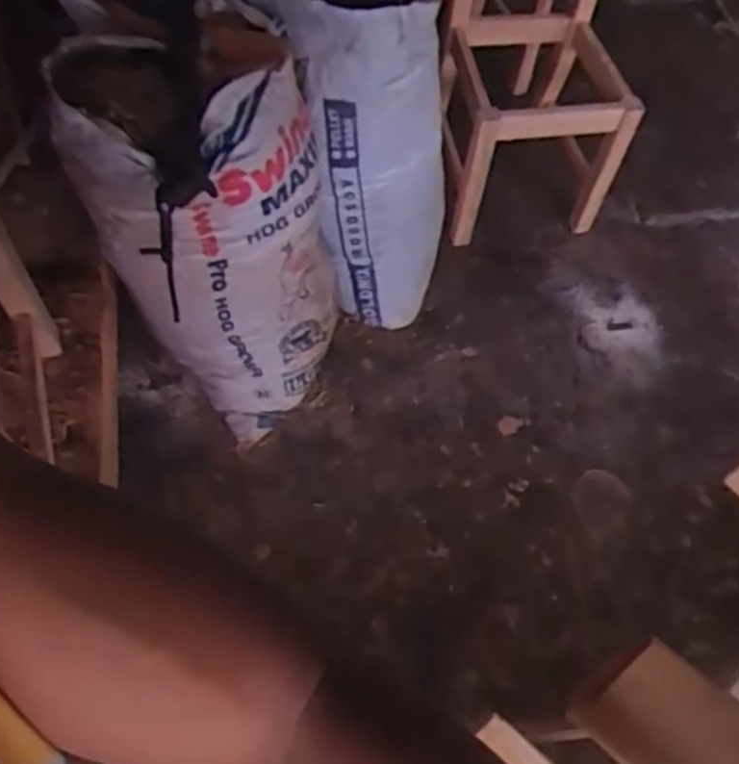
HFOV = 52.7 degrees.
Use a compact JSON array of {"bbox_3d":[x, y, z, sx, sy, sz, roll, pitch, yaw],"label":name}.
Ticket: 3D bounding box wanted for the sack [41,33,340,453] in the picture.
[{"bbox_3d":[-0.309,-0.261,1.553,0.453,0.789,0.441,-18,61,-14],"label":"sack"}]

